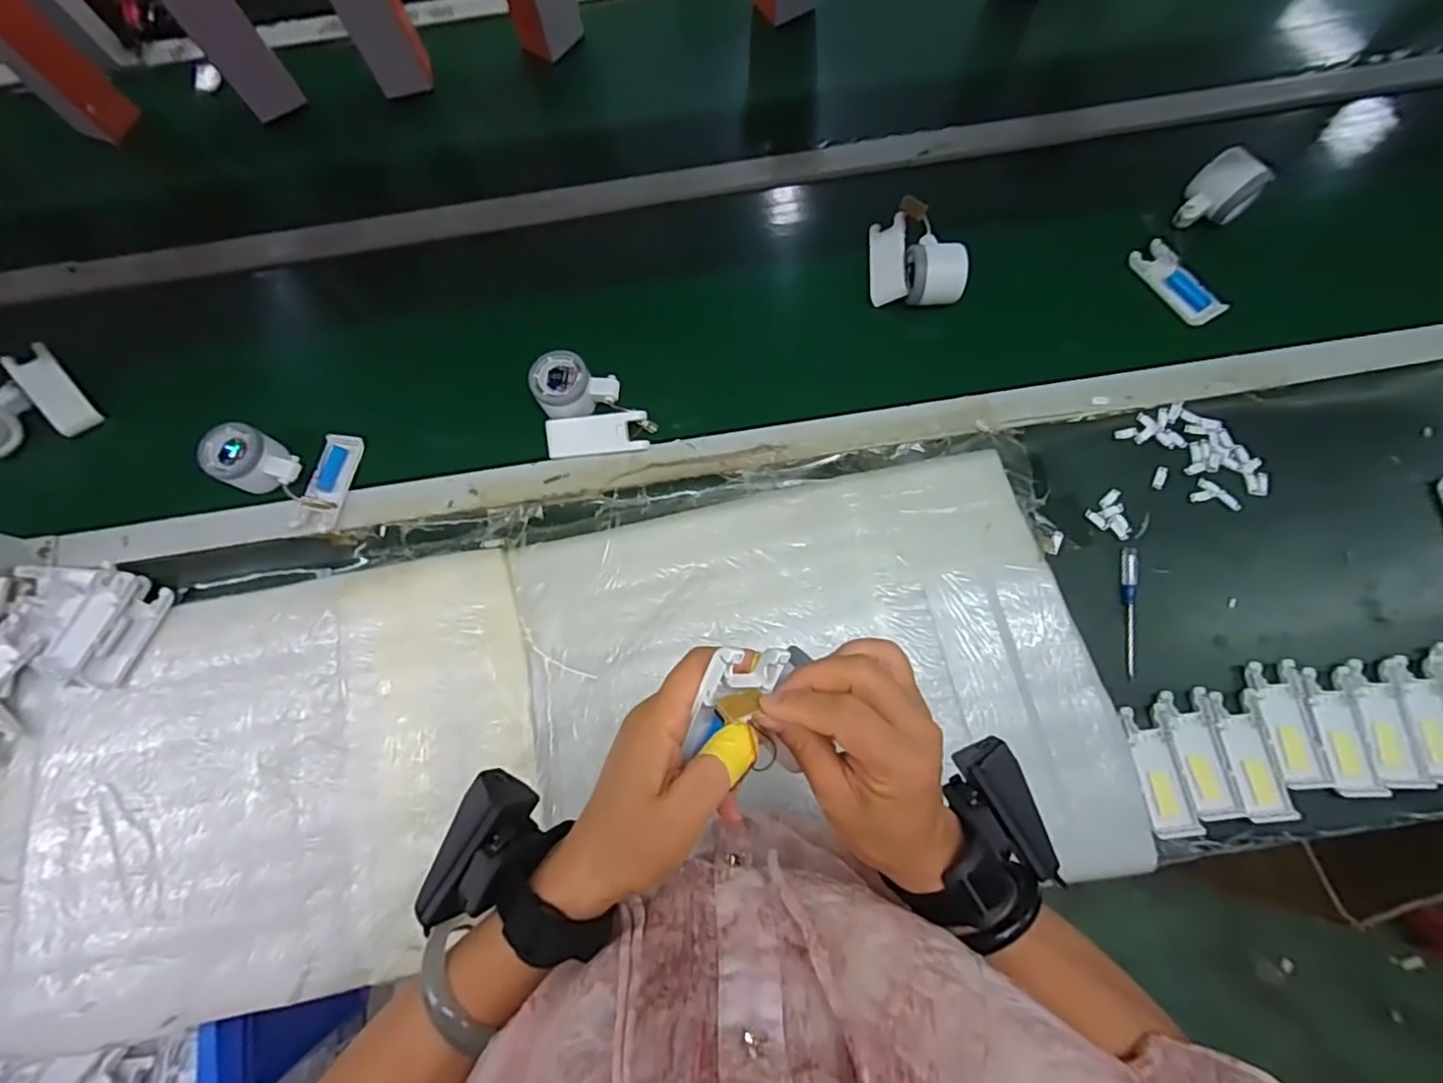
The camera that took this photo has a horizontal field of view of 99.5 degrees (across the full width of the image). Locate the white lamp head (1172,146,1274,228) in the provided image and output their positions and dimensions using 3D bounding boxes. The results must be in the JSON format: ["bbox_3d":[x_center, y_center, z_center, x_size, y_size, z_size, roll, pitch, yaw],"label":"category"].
[{"bbox_3d":[0.524,-0.370,0.650,0.068,0.054,0.066,-43,77,-9],"label":"white lamp head"}]

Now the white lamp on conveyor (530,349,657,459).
[{"bbox_3d":[-0.131,-0.139,0.618,0.111,0.049,0.090,-3,74,1],"label":"white lamp on conveyor"}]

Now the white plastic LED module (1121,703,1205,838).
[{"bbox_3d":[0.381,0.197,0.526,0.041,0.004,0.104,-6,74,0],"label":"white plastic LED module"}]

